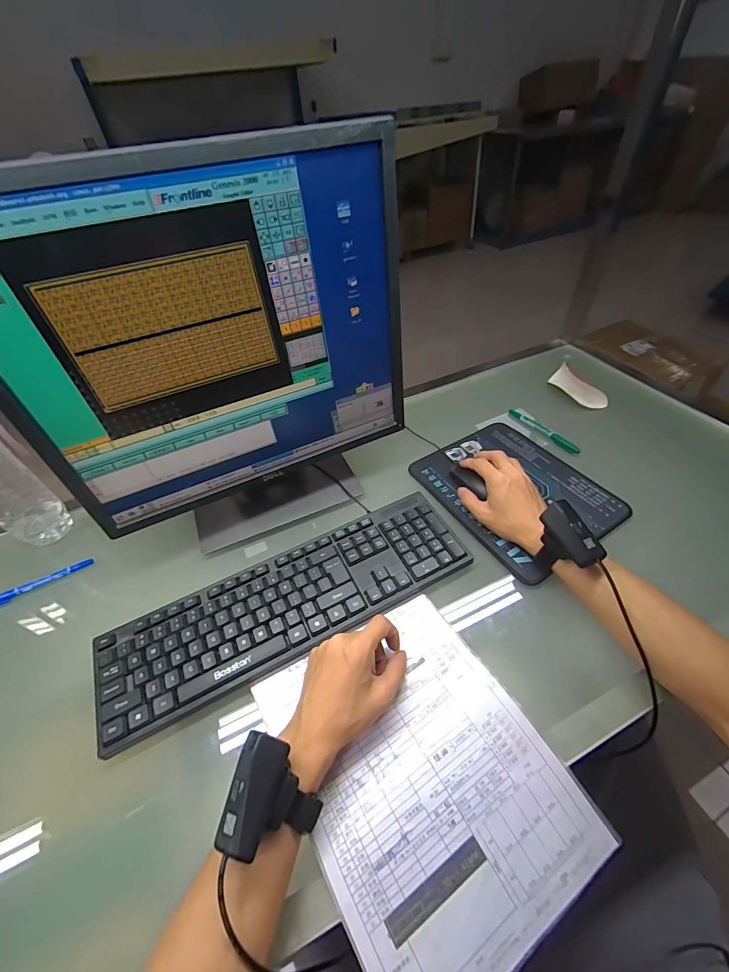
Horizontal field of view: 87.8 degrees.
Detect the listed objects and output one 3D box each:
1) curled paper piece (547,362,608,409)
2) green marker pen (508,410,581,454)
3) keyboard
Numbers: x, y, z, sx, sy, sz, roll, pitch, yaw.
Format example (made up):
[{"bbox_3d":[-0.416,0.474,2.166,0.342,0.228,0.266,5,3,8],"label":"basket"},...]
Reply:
[{"bbox_3d":[0.389,-0.178,0.693,0.033,0.043,0.108,-25,49,-17],"label":"curled paper piece"},{"bbox_3d":[0.301,-0.096,0.641,0.017,0.011,0.139,-25,49,-17],"label":"green marker pen"},{"bbox_3d":[-0.082,0.135,0.452,0.424,0.028,0.124,-23,48,-15],"label":"keyboard"}]

